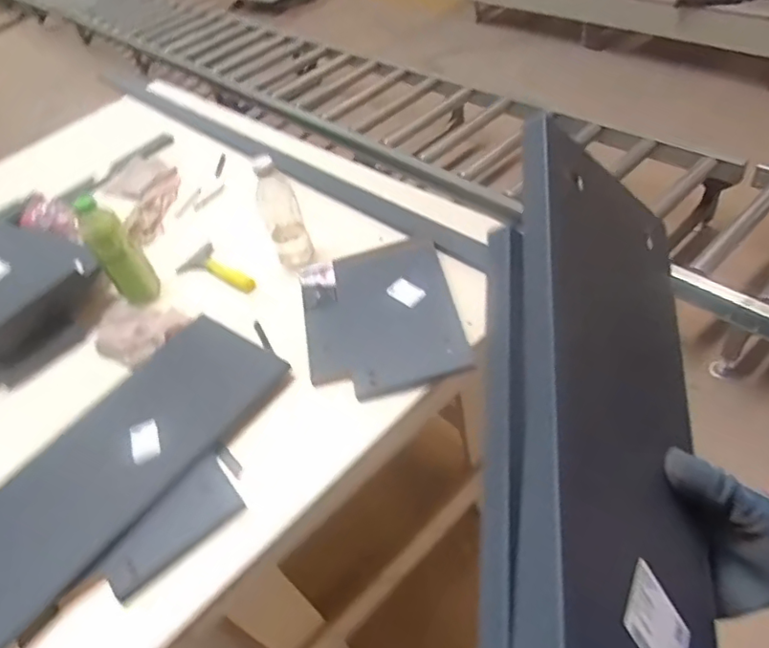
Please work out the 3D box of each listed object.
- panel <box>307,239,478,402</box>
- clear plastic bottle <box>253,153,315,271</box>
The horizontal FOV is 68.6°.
[{"bbox_3d":[-0.008,-0.016,0.991,0.257,0.019,0.338,-15,52,1],"label":"panel"},{"bbox_3d":[-0.202,-0.220,1.115,0.084,0.235,0.083,-21,47,-6],"label":"clear plastic bottle"}]

